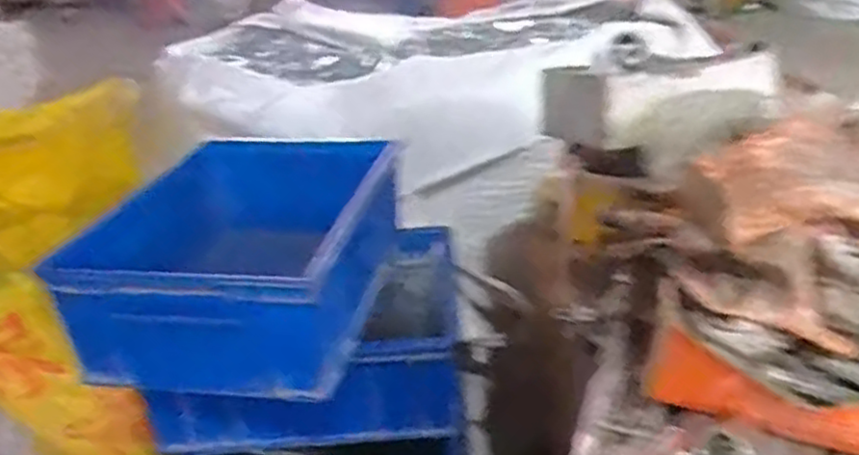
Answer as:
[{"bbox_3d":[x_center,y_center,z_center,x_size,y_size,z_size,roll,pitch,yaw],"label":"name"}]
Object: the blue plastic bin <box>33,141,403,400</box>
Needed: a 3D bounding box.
[{"bbox_3d":[-0.184,0.033,0.767,0.254,0.144,0.324,3,27,13],"label":"blue plastic bin"}]

